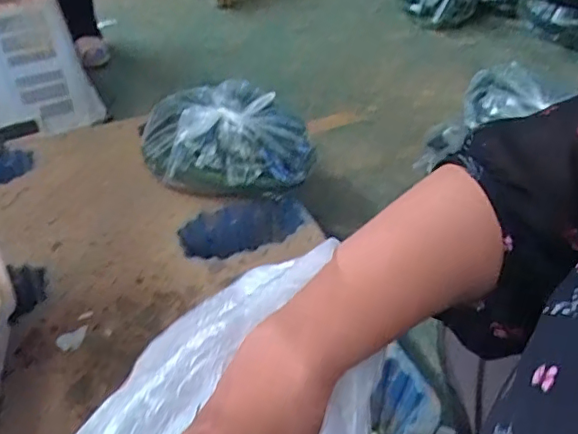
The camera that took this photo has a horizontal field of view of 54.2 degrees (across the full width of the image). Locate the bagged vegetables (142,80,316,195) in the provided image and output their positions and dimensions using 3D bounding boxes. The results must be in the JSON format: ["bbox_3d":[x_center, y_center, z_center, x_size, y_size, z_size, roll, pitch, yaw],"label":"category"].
[{"bbox_3d":[-0.134,-0.162,1.107,0.352,0.148,0.221,-2,40,0],"label":"bagged vegetables"}]

